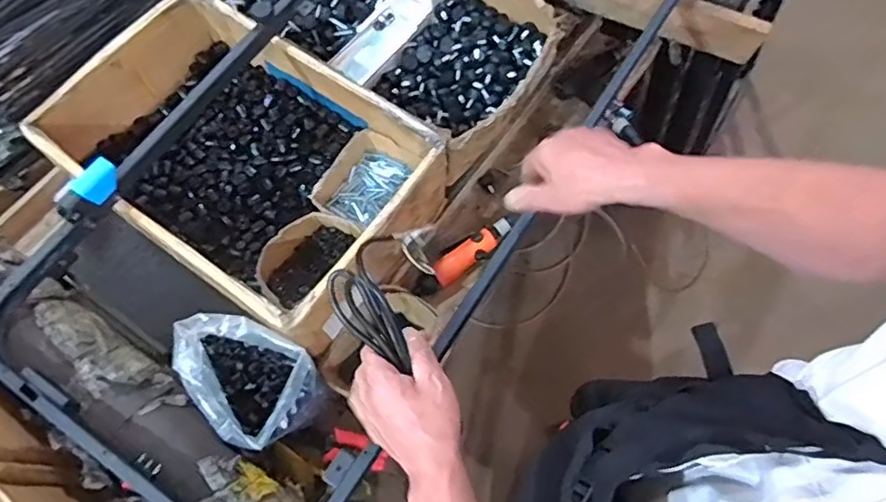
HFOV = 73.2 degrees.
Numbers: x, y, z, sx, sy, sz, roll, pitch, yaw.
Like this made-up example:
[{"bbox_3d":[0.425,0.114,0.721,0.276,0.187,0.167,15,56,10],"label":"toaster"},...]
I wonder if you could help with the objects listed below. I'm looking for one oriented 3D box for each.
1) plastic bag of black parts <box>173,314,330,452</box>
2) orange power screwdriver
[{"bbox_3d":[-0.252,0.155,0.778,0.134,0.107,0.186,-42,73,-13],"label":"plastic bag of black parts"},{"bbox_3d":[0.052,-0.006,0.965,0.157,0.038,0.038,-38,73,-12],"label":"orange power screwdriver"}]

